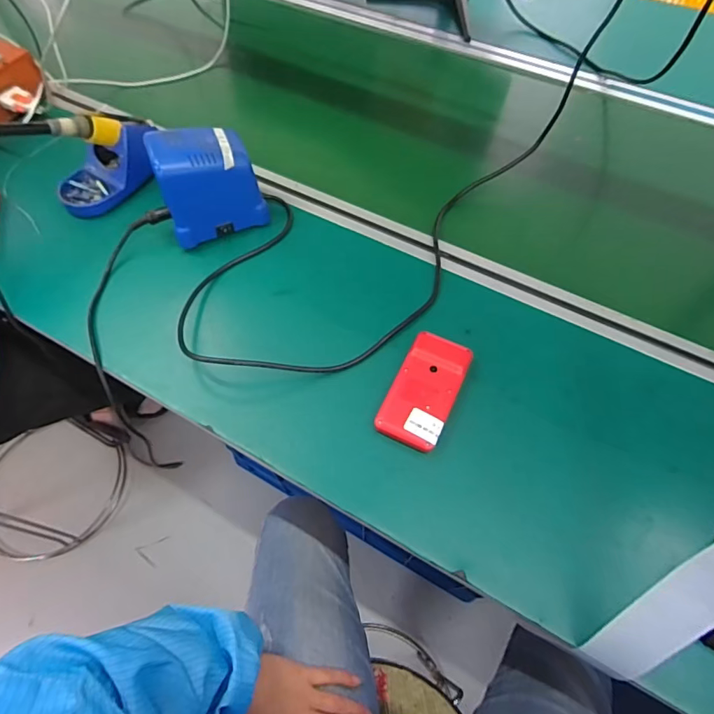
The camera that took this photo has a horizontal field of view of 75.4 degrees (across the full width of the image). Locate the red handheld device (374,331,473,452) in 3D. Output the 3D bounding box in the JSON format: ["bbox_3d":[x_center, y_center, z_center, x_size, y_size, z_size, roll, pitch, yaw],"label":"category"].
[{"bbox_3d":[0.069,0.034,0.474,0.063,0.018,0.122,23,64,12],"label":"red handheld device"}]

